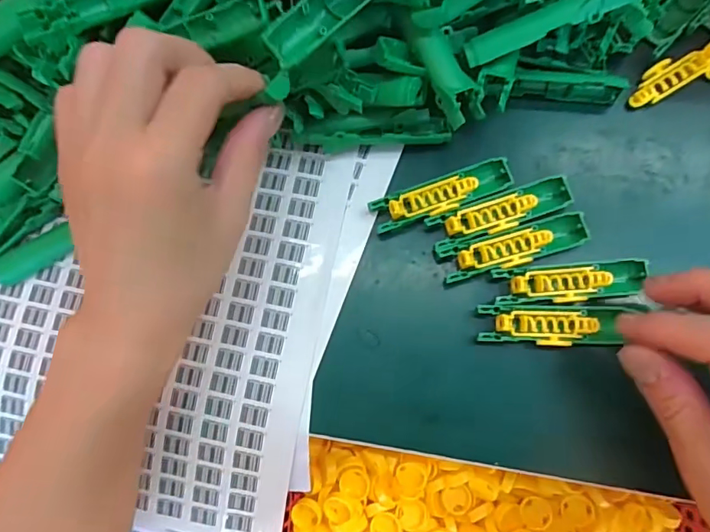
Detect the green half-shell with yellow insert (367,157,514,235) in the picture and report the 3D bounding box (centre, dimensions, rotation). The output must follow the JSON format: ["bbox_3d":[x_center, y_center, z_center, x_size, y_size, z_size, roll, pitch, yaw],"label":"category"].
[{"bbox_3d":[0.048,-0.038,0.269,0.077,0.013,0.020,-20,78,1],"label":"green half-shell with yellow insert"}]

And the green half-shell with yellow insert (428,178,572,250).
[{"bbox_3d":[0.078,-0.029,0.260,0.077,0.011,0.019,-18,78,2],"label":"green half-shell with yellow insert"}]

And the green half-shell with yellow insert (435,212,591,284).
[{"bbox_3d":[0.084,-0.010,0.259,0.077,0.014,0.019,-15,78,2],"label":"green half-shell with yellow insert"}]

